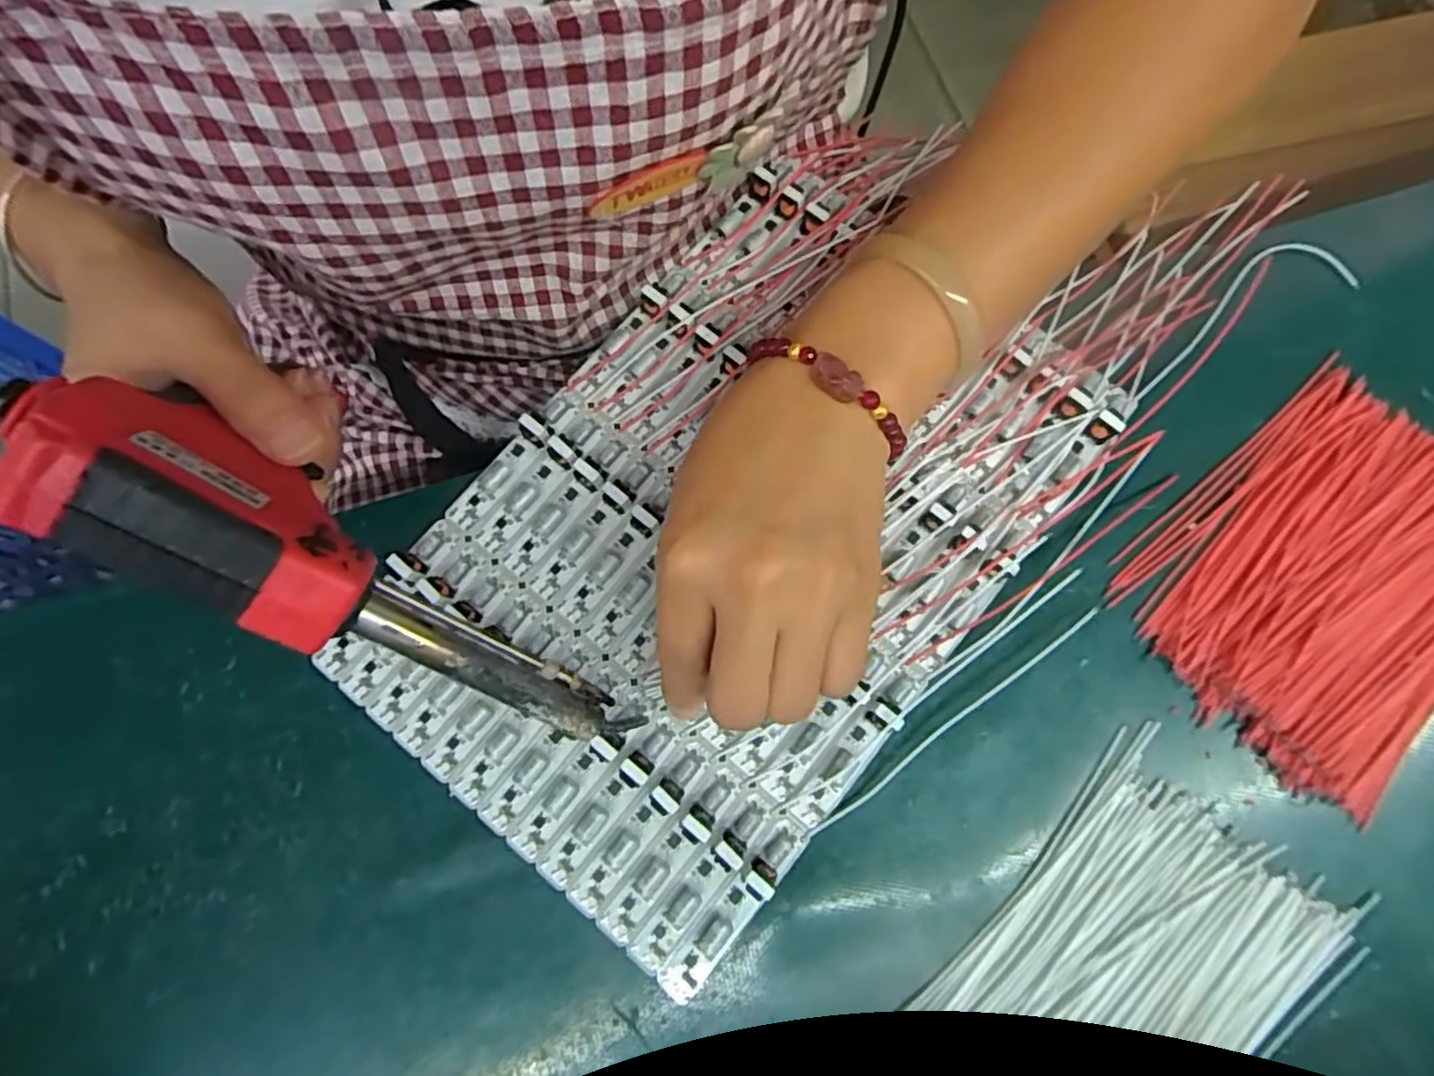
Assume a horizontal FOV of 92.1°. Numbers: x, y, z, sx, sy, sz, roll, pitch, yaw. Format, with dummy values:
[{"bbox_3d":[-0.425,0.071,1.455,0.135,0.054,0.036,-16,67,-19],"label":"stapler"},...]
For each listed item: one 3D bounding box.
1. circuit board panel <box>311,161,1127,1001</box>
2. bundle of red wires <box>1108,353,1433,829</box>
[{"bbox_3d":[0.007,-0.004,0.280,0.191,0.015,0.298,39,82,7],"label":"circuit board panel"},{"bbox_3d":[0.251,0.016,0.278,0.122,0.013,0.154,44,83,7],"label":"bundle of red wires"}]

